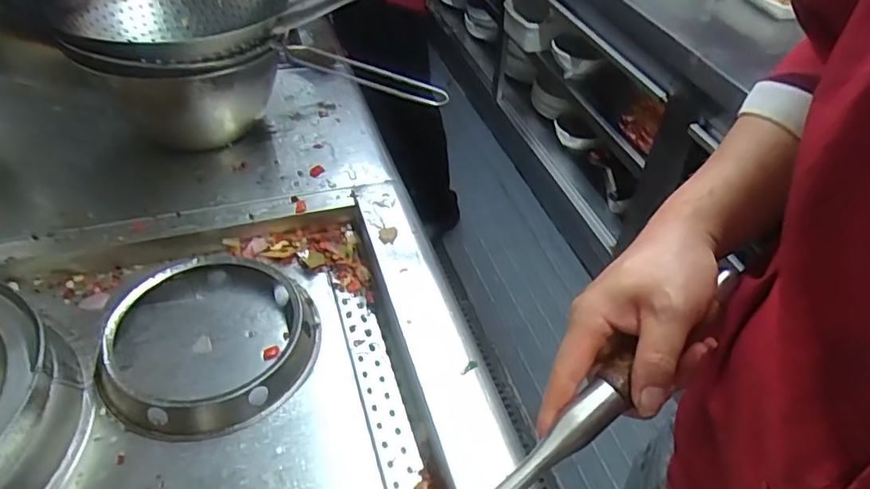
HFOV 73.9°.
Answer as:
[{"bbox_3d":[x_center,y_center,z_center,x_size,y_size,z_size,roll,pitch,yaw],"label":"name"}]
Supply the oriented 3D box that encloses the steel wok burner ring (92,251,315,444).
[{"bbox_3d":[-0.250,0.097,0.655,0.219,0.038,0.243,5,45,2],"label":"steel wok burner ring"}]

